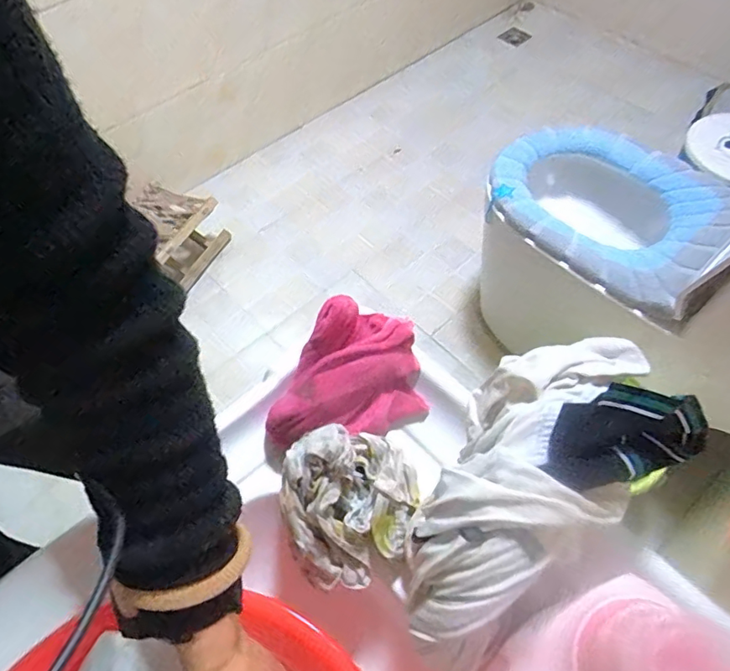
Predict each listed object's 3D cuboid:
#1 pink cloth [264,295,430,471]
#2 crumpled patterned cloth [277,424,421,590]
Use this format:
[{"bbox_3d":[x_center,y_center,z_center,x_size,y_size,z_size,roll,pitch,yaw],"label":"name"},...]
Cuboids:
[{"bbox_3d":[-0.027,0.037,0.472,0.156,0.086,0.114,-26,61,-13],"label":"pink cloth"},{"bbox_3d":[-0.011,0.135,0.428,0.110,0.078,0.101,-19,59,-9],"label":"crumpled patterned cloth"}]

